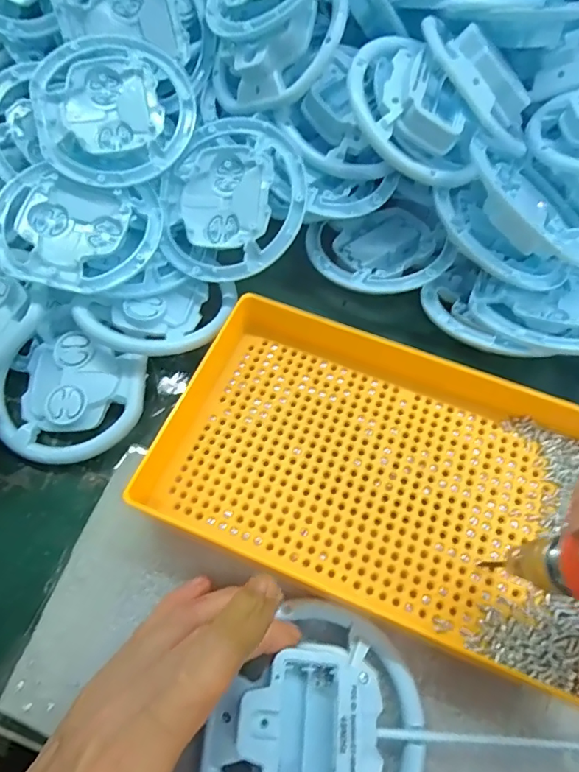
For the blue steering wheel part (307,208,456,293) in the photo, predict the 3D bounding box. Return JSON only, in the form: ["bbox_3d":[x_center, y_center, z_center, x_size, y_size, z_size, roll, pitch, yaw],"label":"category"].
[{"bbox_3d":[0.065,-0.097,0.347,0.092,0.022,0.082,-19,65,-9],"label":"blue steering wheel part"}]

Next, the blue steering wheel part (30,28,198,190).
[{"bbox_3d":[-0.118,-0.187,0.326,0.103,0.010,0.111,0,81,-3],"label":"blue steering wheel part"}]

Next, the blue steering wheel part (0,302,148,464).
[{"bbox_3d":[-0.139,0.004,0.305,0.091,0.019,0.085,30,68,14],"label":"blue steering wheel part"}]

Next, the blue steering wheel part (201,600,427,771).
[{"bbox_3d":[0.016,0.155,0.215,0.086,0.021,0.096,32,68,14],"label":"blue steering wheel part"}]

